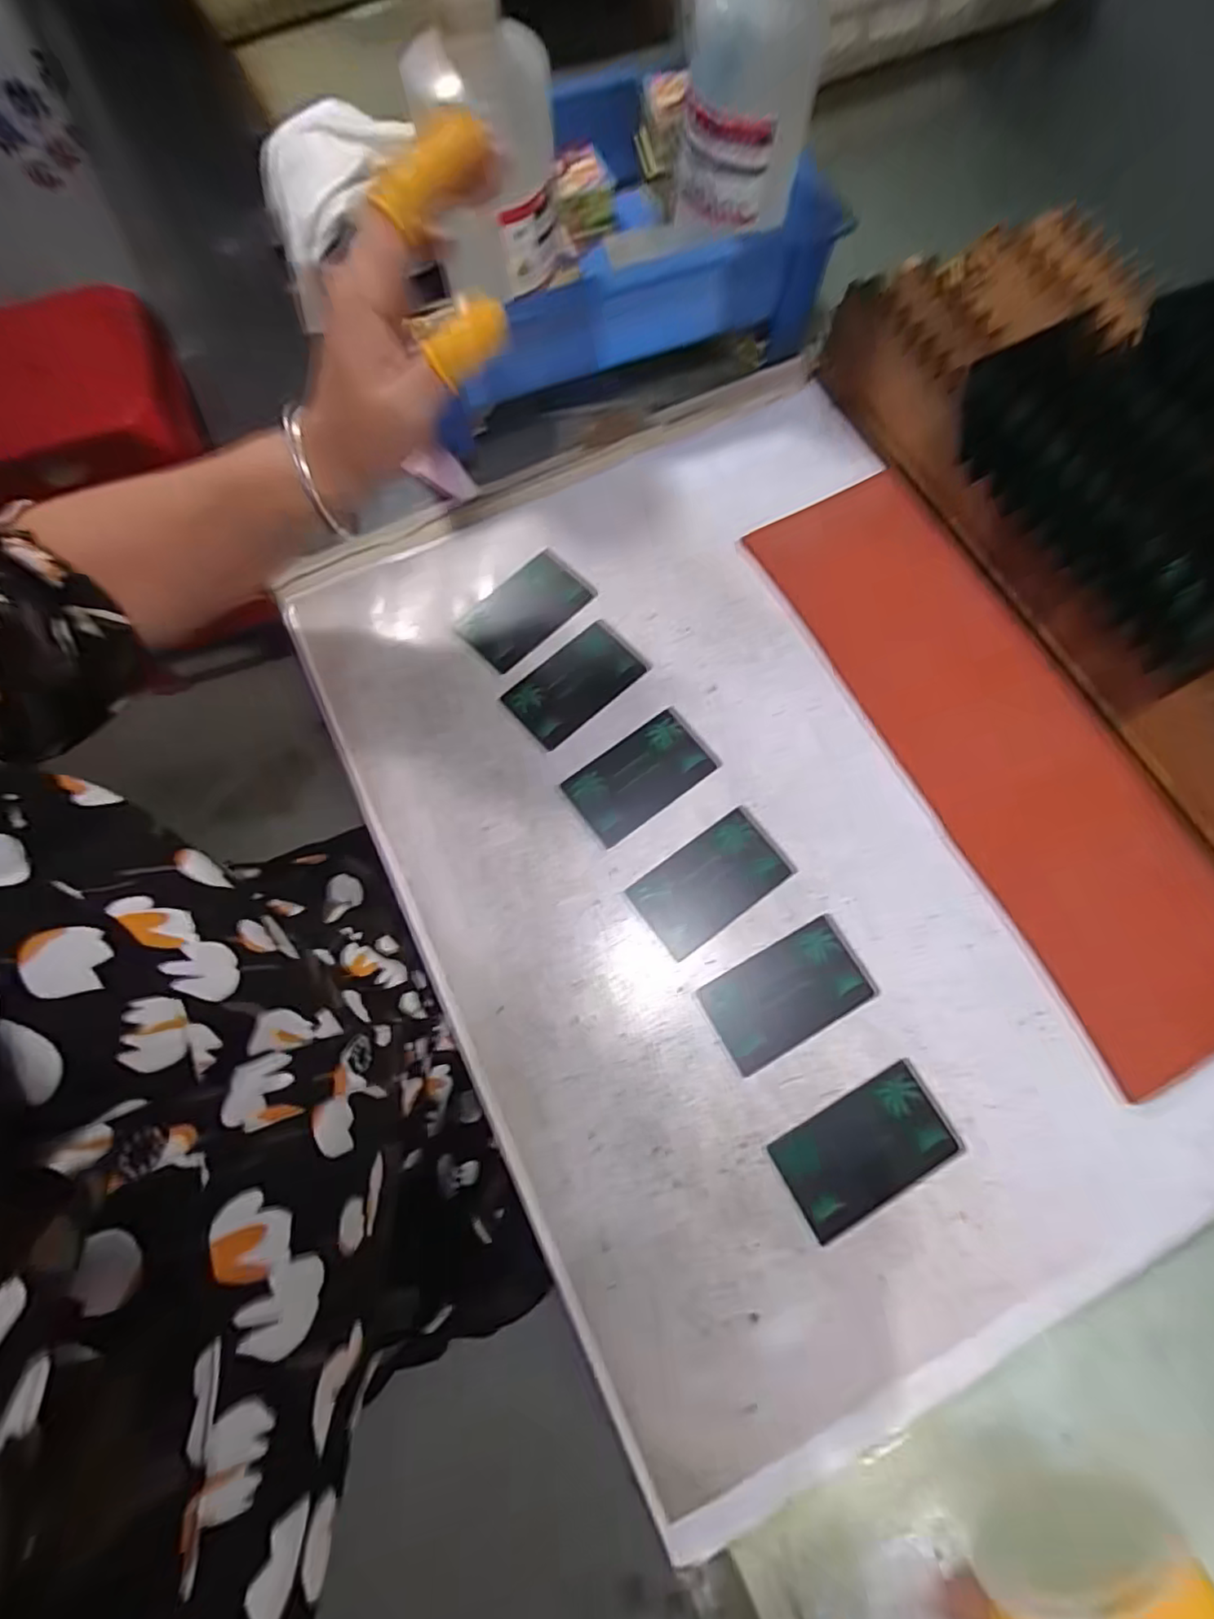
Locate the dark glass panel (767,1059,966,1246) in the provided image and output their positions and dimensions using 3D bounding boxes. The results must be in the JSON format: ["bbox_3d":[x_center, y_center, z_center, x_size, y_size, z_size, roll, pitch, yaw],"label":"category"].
[{"bbox_3d":[0.128,0.168,0.302,0.085,0.004,0.049,-28,73,-8],"label":"dark glass panel"}]

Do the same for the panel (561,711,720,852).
[{"bbox_3d":[0.020,-0.020,0.364,0.084,0.004,0.048,-36,75,-10],"label":"panel"}]

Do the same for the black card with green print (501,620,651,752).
[{"bbox_3d":[-0.020,-0.080,0.384,0.085,0.004,0.048,-41,76,-11],"label":"black card with green print"}]

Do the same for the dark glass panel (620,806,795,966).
[{"bbox_3d":[0.058,0.041,0.346,0.084,0.004,0.048,-35,75,-10],"label":"dark glass panel"}]

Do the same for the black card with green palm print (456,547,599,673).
[{"bbox_3d":[-0.053,-0.128,0.397,0.048,0.006,0.082,43,78,13],"label":"black card with green palm print"}]

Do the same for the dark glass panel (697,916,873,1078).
[{"bbox_3d":[0.095,0.098,0.326,0.082,0.004,0.047,-28,74,-8],"label":"dark glass panel"}]

